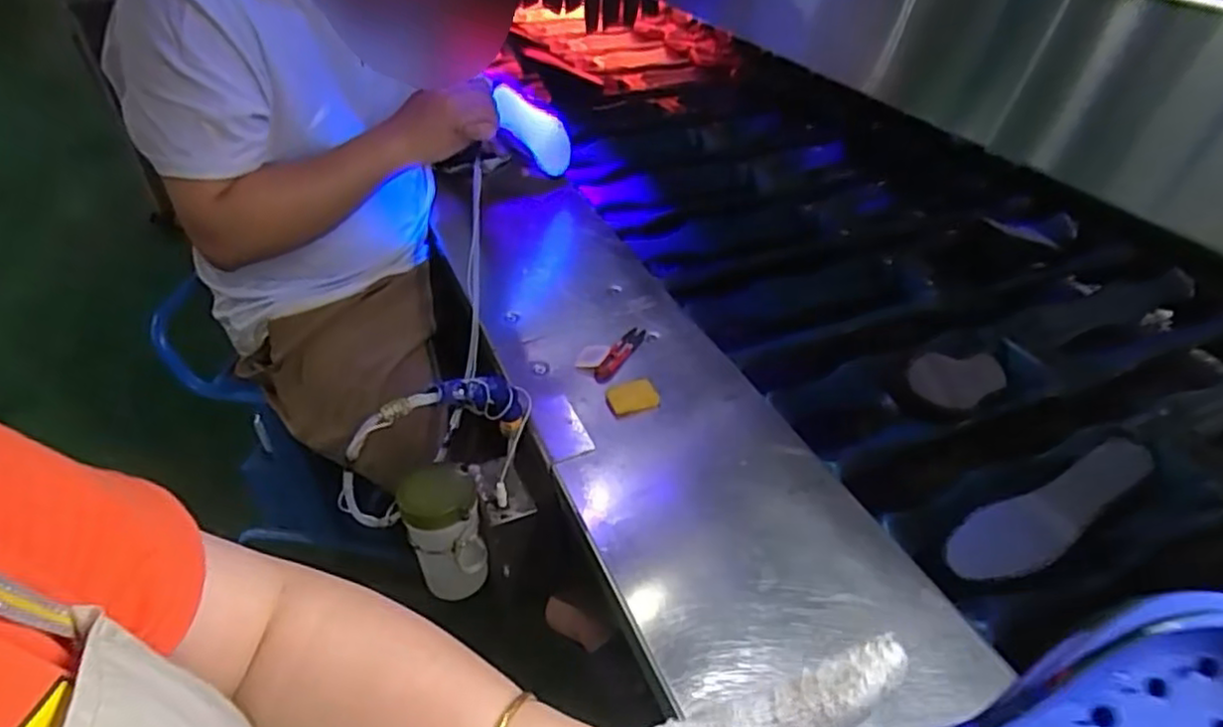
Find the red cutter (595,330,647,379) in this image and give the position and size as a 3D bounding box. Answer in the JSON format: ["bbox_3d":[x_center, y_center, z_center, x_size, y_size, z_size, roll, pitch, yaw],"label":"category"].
[{"bbox_3d":[0.012,-0.014,0.779,0.020,0.010,0.100,19,43,19],"label":"red cutter"}]

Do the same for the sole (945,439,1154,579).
[{"bbox_3d":[0.399,0.136,0.619,0.200,0.010,0.058,-29,54,3],"label":"sole"}]

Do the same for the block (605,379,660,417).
[{"bbox_3d":[0.022,0.034,0.714,0.048,0.015,0.036,-11,42,-15],"label":"block"}]

